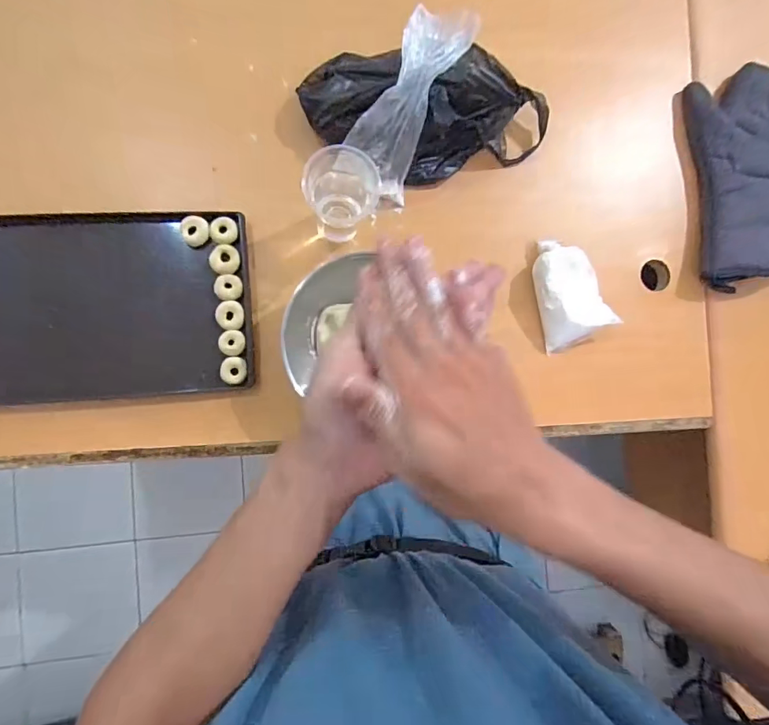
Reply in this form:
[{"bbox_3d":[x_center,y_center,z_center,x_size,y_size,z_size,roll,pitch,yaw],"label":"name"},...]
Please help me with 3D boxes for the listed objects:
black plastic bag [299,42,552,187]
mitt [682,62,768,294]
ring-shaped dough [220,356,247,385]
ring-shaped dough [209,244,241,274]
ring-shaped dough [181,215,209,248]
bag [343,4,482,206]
[{"bbox_3d":[0.065,-0.342,0.625,0.348,0.116,0.154,1,88,-8],"label":"black plastic bag"},{"bbox_3d":[0.554,-0.288,0.712,0.165,0.052,0.323,-10,90,-8],"label":"mitt"},{"bbox_3d":[-0.204,0.011,0.624,0.034,0.009,0.037,0,88,-8],"label":"ring-shaped dough"},{"bbox_3d":[-0.219,-0.141,0.635,0.040,0.011,0.038,0,88,-8],"label":"ring-shaped dough"},{"bbox_3d":[-0.256,-0.178,0.623,0.035,0.014,0.040,31,85,-6],"label":"ring-shaped dough"},{"bbox_3d":[0.021,-0.326,0.592,0.100,0.059,0.235,24,128,-6],"label":"bag"}]

